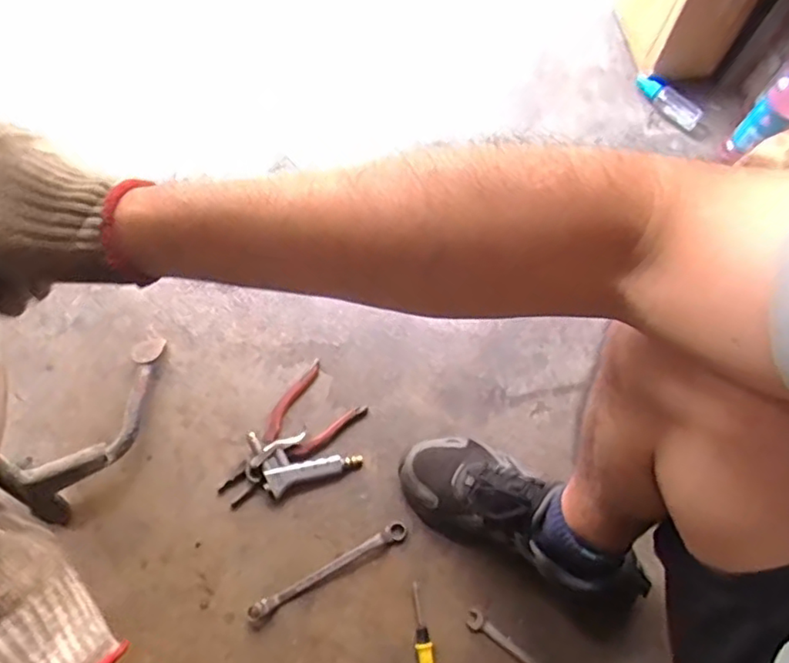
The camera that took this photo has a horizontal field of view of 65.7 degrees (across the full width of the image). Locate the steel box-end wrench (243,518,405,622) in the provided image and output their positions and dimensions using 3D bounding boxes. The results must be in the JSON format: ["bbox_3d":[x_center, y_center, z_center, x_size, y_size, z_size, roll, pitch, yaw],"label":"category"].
[{"bbox_3d":[-0.075,0.272,0.700,0.198,0.007,0.021,-26,72,-11],"label":"steel box-end wrench"}]

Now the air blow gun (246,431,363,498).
[{"bbox_3d":[-0.106,0.156,0.726,0.129,0.028,0.068,-1,69,-3],"label":"air blow gun"}]

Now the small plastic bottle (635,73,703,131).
[{"bbox_3d":[0.456,-0.390,1.020,0.126,0.033,0.037,32,70,-13],"label":"small plastic bottle"}]

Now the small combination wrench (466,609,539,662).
[{"bbox_3d":[0.151,0.369,0.681,0.161,0.012,0.019,35,72,11],"label":"small combination wrench"}]

